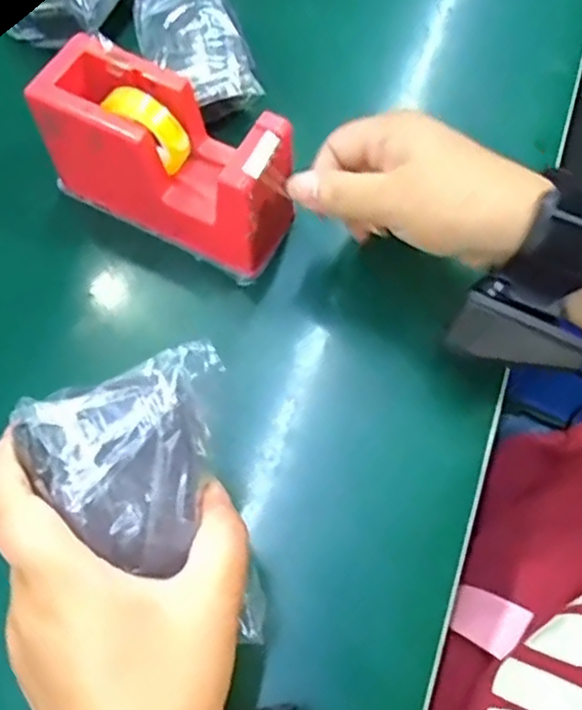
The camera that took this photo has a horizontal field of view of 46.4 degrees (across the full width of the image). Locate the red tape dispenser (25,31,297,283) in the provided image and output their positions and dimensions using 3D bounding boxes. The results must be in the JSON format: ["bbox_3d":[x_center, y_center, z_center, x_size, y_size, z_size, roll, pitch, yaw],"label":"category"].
[{"bbox_3d":[-0.061,-0.103,0.354,0.130,0.084,0.050,25,67,15],"label":"red tape dispenser"}]

